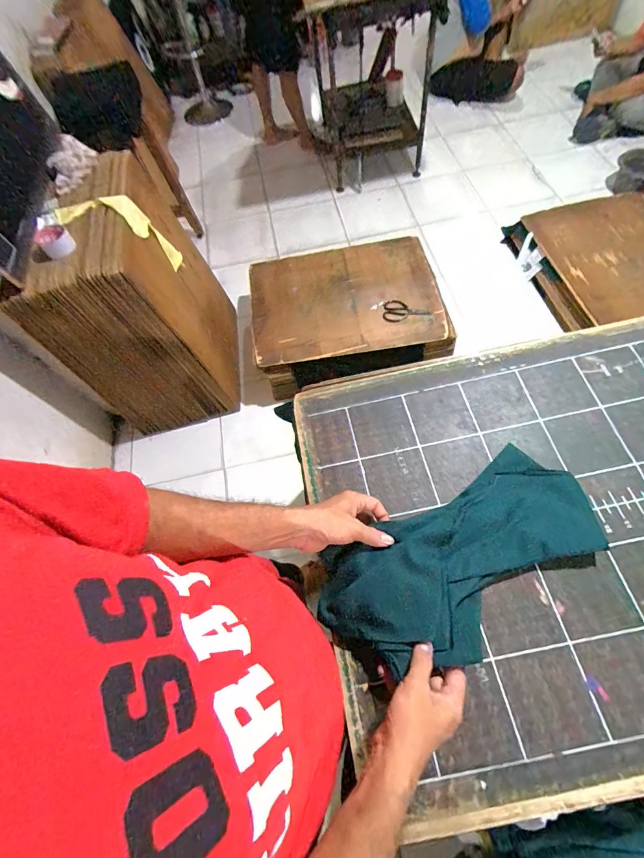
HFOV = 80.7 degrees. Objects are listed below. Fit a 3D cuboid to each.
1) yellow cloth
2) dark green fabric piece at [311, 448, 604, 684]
[{"bbox_3d":[-0.589,-0.617,1.169,0.367,0.142,0.116,13,59,-42],"label":"yellow cloth"},{"bbox_3d":[0.187,0.177,0.508,0.375,0.046,0.178,-25,69,-9],"label":"dark green fabric piece"}]

